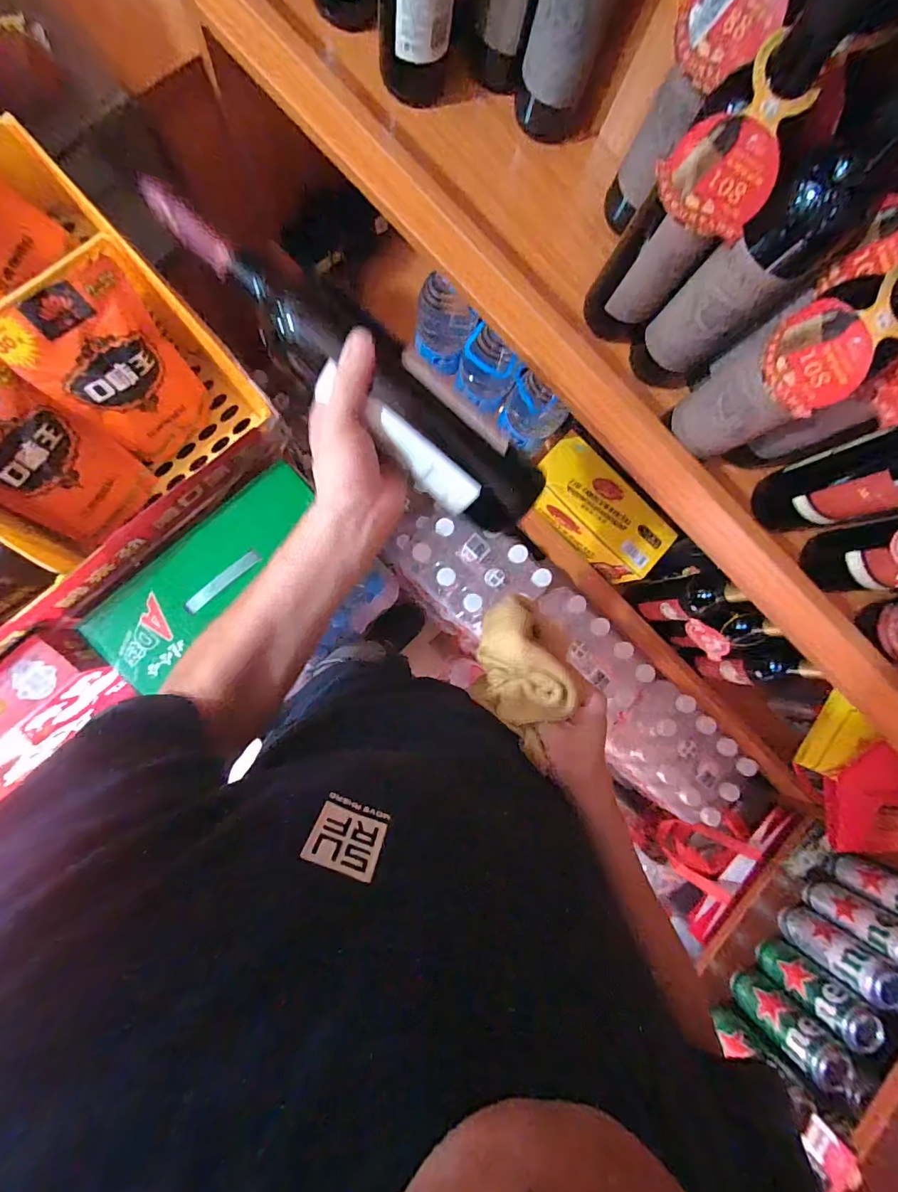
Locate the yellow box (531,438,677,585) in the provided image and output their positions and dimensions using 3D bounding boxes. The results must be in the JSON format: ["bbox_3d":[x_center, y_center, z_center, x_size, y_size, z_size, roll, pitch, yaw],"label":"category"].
[{"bbox_3d":[0.248,-0.140,0.793,0.110,0.086,0.254,-44,93,-9],"label":"yellow box"}]

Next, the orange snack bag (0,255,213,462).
[{"bbox_3d":[-0.372,-0.246,0.540,0.137,0.207,0.033,-39,66,-9],"label":"orange snack bag"}]

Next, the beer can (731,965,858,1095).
[{"bbox_3d":[0.515,0.652,0.715,0.054,0.160,0.062,41,81,-4],"label":"beer can"}]

